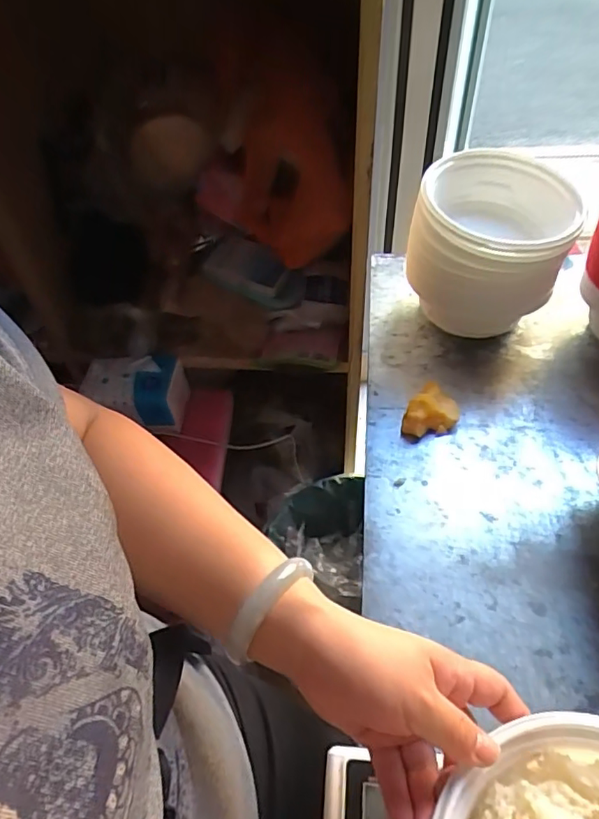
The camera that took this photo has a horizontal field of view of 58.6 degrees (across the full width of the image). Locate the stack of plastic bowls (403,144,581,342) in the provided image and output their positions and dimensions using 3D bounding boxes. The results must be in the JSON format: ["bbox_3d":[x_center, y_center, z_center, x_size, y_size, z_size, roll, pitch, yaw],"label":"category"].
[{"bbox_3d":[0.210,-0.175,0.608,0.162,0.163,0.151,11,52,14],"label":"stack of plastic bowls"}]

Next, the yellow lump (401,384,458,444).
[{"bbox_3d":[0.138,0.005,0.553,0.046,0.029,0.067,27,57,25],"label":"yellow lump"}]

